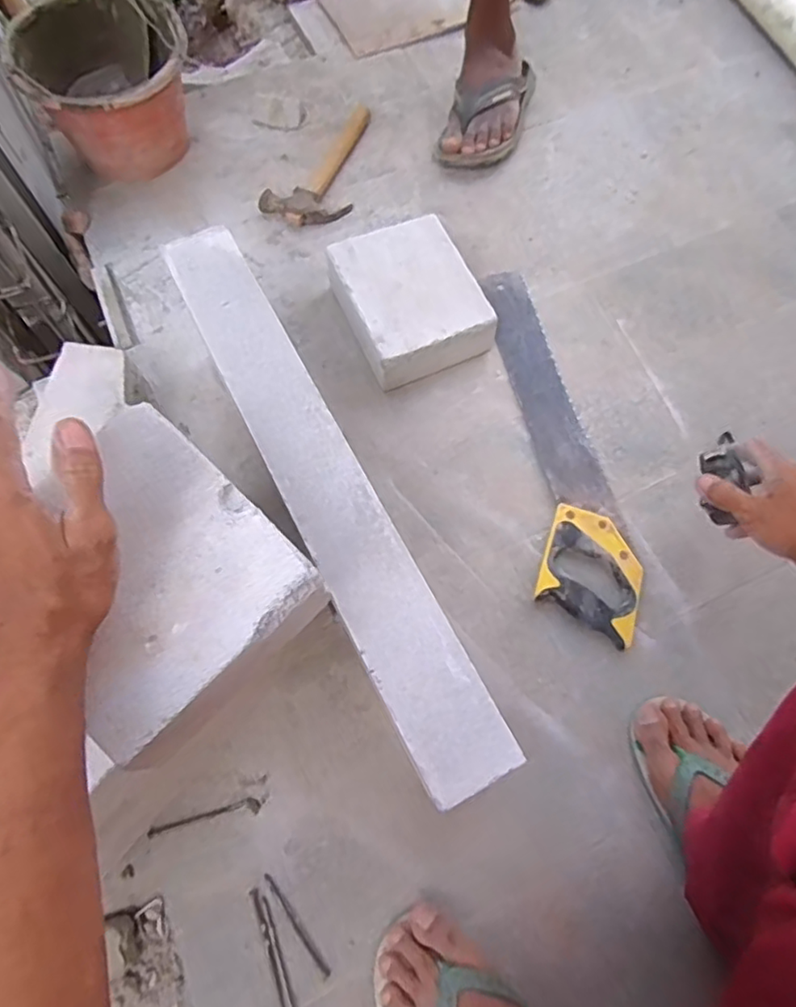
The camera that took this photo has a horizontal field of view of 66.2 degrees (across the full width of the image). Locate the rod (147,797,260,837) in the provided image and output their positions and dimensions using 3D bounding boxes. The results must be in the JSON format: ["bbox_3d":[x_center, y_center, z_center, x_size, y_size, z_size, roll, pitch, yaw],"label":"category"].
[{"bbox_3d":[-0.194,0.316,0.610,0.109,0.004,0.014,-13,76,-7],"label":"rod"}]

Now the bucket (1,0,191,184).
[{"bbox_3d":[-0.399,-0.574,0.862,0.221,0.152,0.219,1,74,-3],"label":"bucket"}]

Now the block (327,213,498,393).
[{"bbox_3d":[0.017,-0.266,0.803,0.169,0.080,0.213,-26,78,-10],"label":"block"}]

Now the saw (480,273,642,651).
[{"bbox_3d":[0.189,-0.089,0.765,0.111,0.036,0.522,-8,75,-6],"label":"saw"}]

